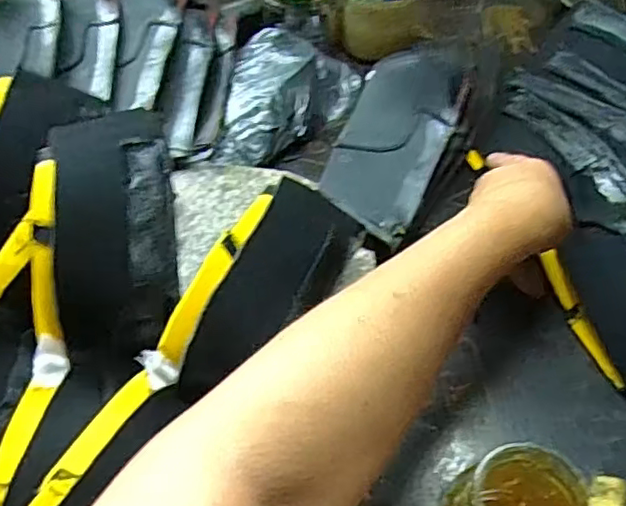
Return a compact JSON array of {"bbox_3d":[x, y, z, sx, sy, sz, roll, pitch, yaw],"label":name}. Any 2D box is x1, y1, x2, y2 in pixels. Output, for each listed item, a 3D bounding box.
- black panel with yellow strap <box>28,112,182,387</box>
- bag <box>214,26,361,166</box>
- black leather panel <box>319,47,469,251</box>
[{"bbox_3d":[-0.124,-0.007,0.361,0.079,0.024,0.151,-4,80,-13],"label":"black panel with yellow strap"},{"bbox_3d":[-0.022,-0.141,0.556,0.106,0.046,0.163,8,48,8],"label":"bag"},{"bbox_3d":[0.065,-0.097,0.487,0.083,0.018,0.194,19,67,15],"label":"black leather panel"}]

